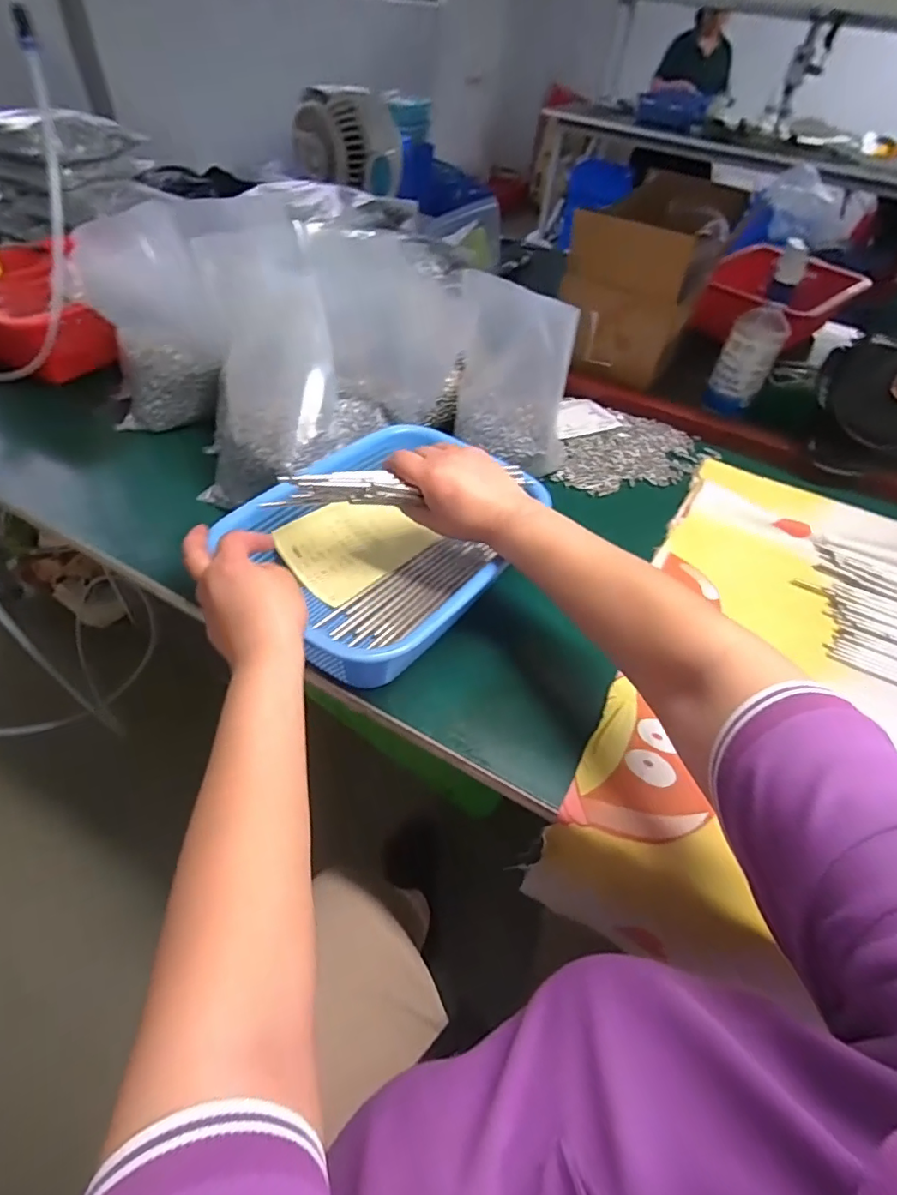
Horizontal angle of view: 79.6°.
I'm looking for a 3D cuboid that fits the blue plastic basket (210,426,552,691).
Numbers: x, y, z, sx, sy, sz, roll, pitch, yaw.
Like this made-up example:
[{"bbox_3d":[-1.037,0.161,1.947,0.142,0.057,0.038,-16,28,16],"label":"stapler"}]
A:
[{"bbox_3d":[-0.060,-0.066,0.514,0.218,0.081,0.255,37,55,23],"label":"blue plastic basket"}]

